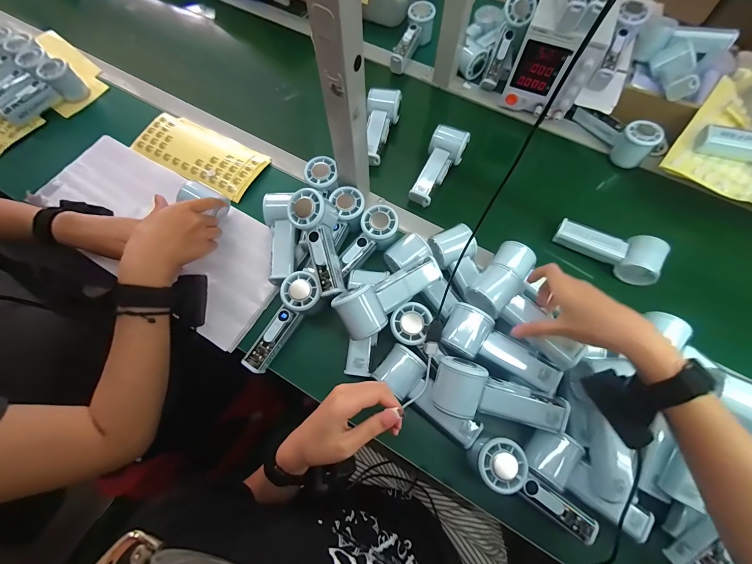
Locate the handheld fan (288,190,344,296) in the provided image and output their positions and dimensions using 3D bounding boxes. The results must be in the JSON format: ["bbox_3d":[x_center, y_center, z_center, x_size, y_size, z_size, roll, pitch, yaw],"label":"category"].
[{"bbox_3d":[-0.078,-0.054,0.460,0.064,0.062,0.152,-15,84,-5],"label":"handheld fan"}]

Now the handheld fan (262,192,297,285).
[{"bbox_3d":[-0.148,-0.071,0.509,0.050,0.063,0.151,-10,68,-3],"label":"handheld fan"}]

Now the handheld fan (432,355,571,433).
[{"bbox_3d":[0.144,0.138,0.389,0.147,0.051,0.063,16,86,4],"label":"handheld fan"}]

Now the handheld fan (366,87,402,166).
[{"bbox_3d":[0.012,-0.288,0.590,0.059,0.044,0.140,5,68,3],"label":"handheld fan"}]

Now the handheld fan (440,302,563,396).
[{"bbox_3d":[0.161,0.087,0.418,0.149,0.045,0.060,25,71,11],"label":"handheld fan"}]

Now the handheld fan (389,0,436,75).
[{"bbox_3d":[0.079,-0.514,0.673,0.052,0.055,0.149,19,70,9],"label":"handheld fan"}]

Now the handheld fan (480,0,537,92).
[{"bbox_3d":[0.250,-0.460,0.616,0.051,0.160,0.041,26,28,11],"label":"handheld fan"}]

